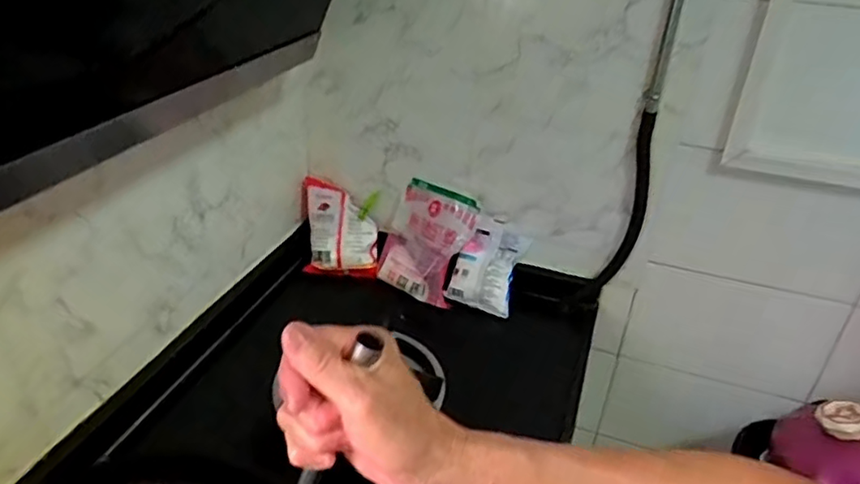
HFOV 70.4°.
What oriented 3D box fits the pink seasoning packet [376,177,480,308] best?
[{"bbox_3d":[-0.012,-0.004,1.092,0.164,0.199,0.041,21,1,30],"label":"pink seasoning packet"}]

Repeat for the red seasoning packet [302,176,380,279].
[{"bbox_3d":[-0.170,-0.027,1.144,0.146,0.047,0.187,3,75,-5],"label":"red seasoning packet"}]

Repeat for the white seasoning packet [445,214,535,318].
[{"bbox_3d":[0.104,0.040,1.075,0.111,0.027,0.157,20,73,8],"label":"white seasoning packet"}]

